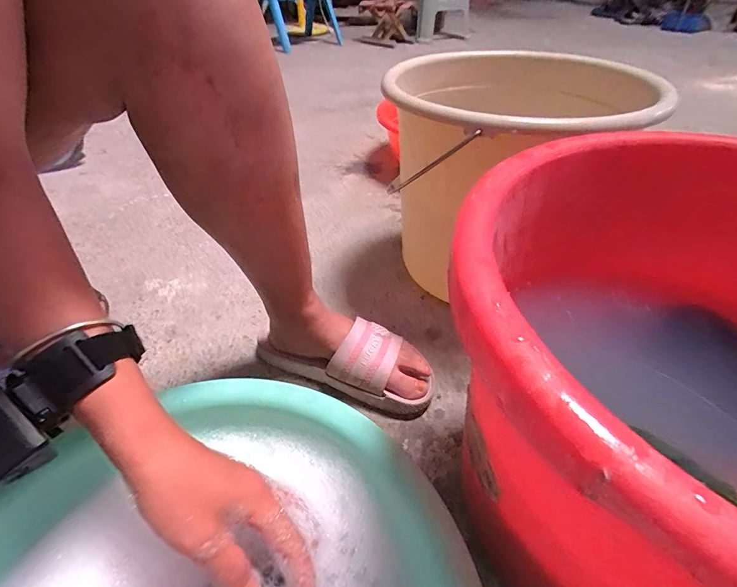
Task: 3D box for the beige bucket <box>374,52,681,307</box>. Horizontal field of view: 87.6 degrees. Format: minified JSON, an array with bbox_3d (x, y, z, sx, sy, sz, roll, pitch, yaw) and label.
[{"bbox_3d":[0.191,-0.165,0.550,0.290,0.261,0.336,28,49,28],"label":"beige bucket"}]

